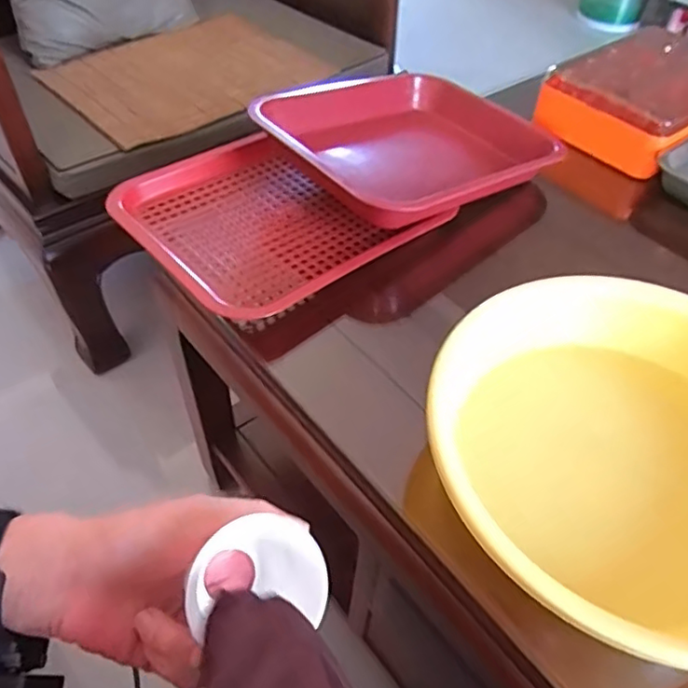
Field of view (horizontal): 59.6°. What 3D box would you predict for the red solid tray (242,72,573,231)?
[{"bbox_3d":[0.076,-0.240,0.706,0.306,0.070,0.252,-31,57,-26],"label":"red solid tray"}]

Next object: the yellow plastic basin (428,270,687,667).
[{"bbox_3d":[0.204,0.089,0.446,0.281,0.114,0.260,2,49,-2],"label":"yellow plastic basin"}]

